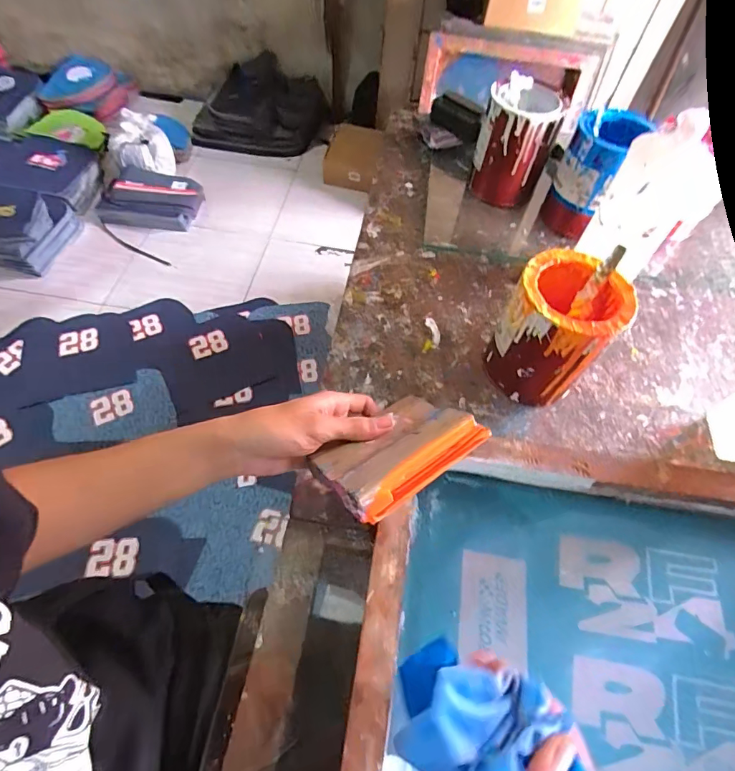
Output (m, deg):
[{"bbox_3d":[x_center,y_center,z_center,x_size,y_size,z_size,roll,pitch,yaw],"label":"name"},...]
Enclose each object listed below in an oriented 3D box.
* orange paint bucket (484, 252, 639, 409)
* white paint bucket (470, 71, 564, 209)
[{"bbox_3d":[0.206,-0.058,0.500,0.108,0.139,0.103,2,58,-3],"label":"orange paint bucket"},{"bbox_3d":[0.224,-0.367,0.692,0.101,0.148,0.107,18,58,7],"label":"white paint bucket"}]

